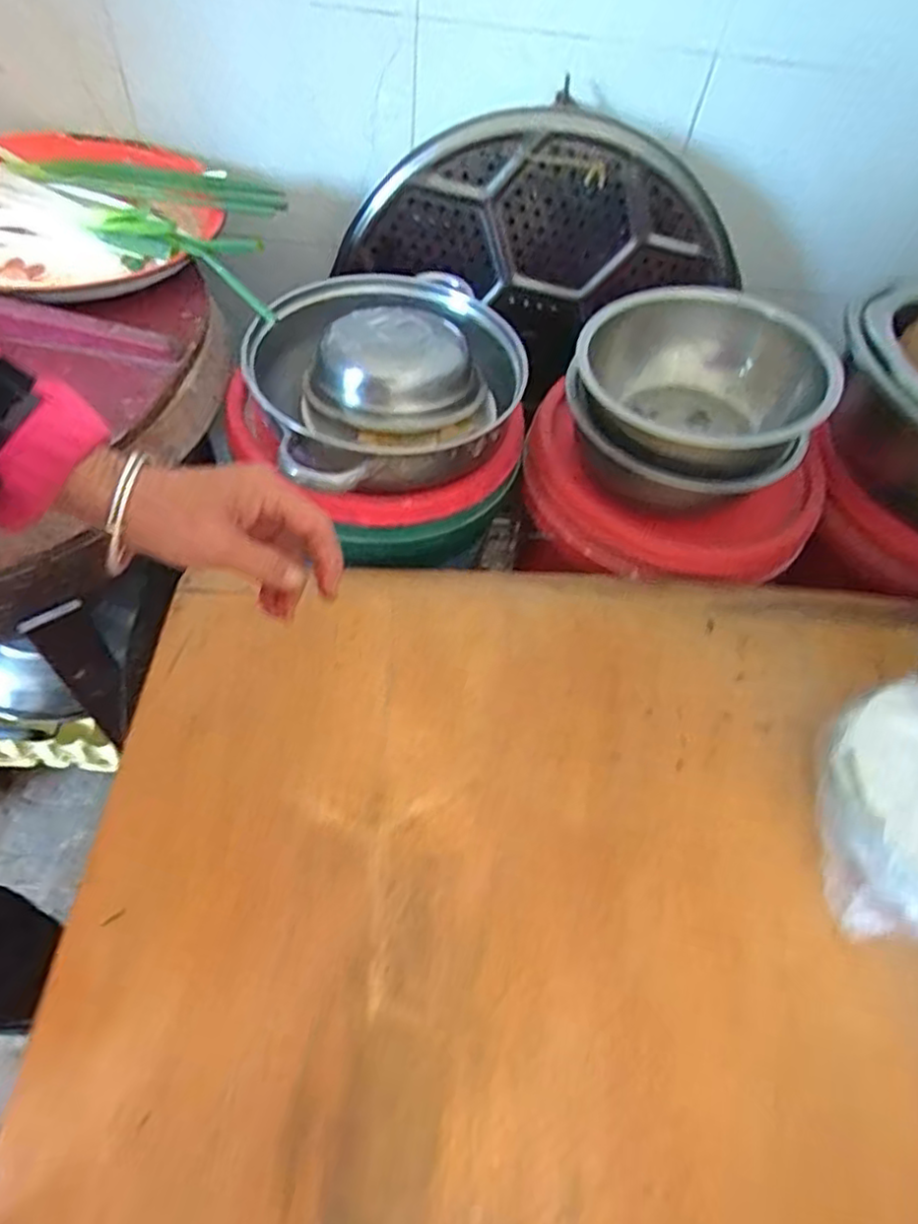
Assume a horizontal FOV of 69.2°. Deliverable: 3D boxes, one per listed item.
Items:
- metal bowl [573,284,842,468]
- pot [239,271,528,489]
[{"bbox_3d":[0.218,-0.201,0.628,0.216,0.116,0.216,3,54,-5],"label":"metal bowl"},{"bbox_3d":[-0.067,-0.233,0.639,0.255,0.061,0.258,3,54,-5],"label":"pot"}]

